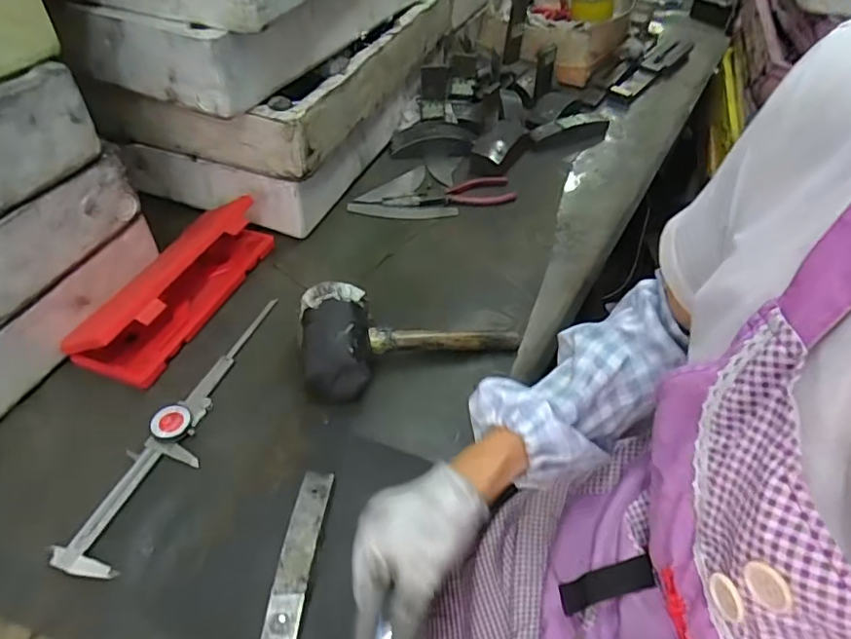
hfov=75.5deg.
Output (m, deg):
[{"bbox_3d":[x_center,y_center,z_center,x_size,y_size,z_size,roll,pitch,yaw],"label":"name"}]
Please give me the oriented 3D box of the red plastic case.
[{"bbox_3d":[-0.280,-0.049,0.618,0.096,0.067,0.253,17,48,11],"label":"red plastic case"}]

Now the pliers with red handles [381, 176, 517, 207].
[{"bbox_3d":[0.037,-0.184,0.806,0.196,0.010,0.061,-10,49,-14],"label":"pliers with red handles"}]

